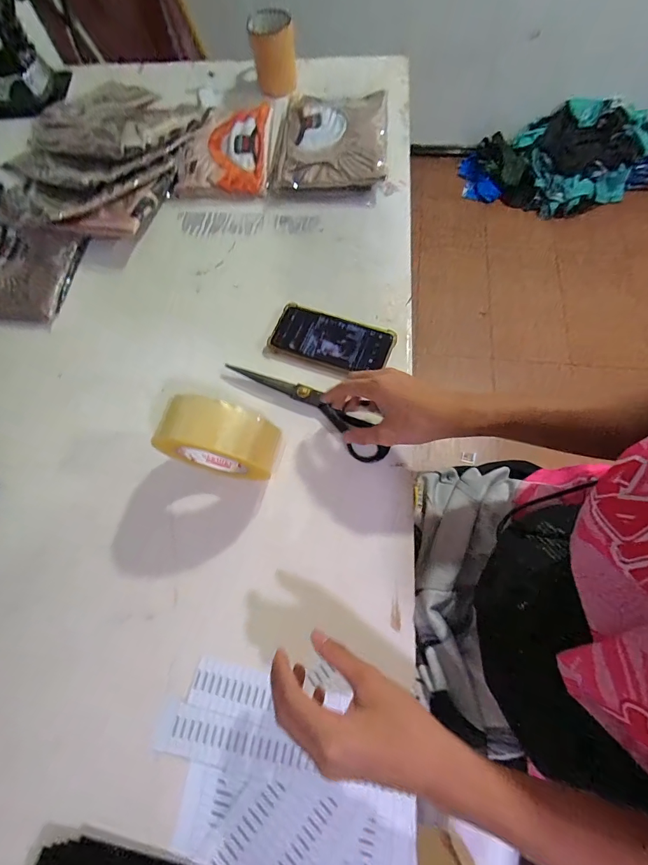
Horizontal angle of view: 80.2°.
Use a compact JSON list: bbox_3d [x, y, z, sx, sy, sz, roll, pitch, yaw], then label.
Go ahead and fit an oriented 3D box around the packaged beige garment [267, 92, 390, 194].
[{"bbox_3d":[0.009,-0.504,0.661,0.190,0.049,0.217,2,68,4],"label":"packaged beige garment"}]

